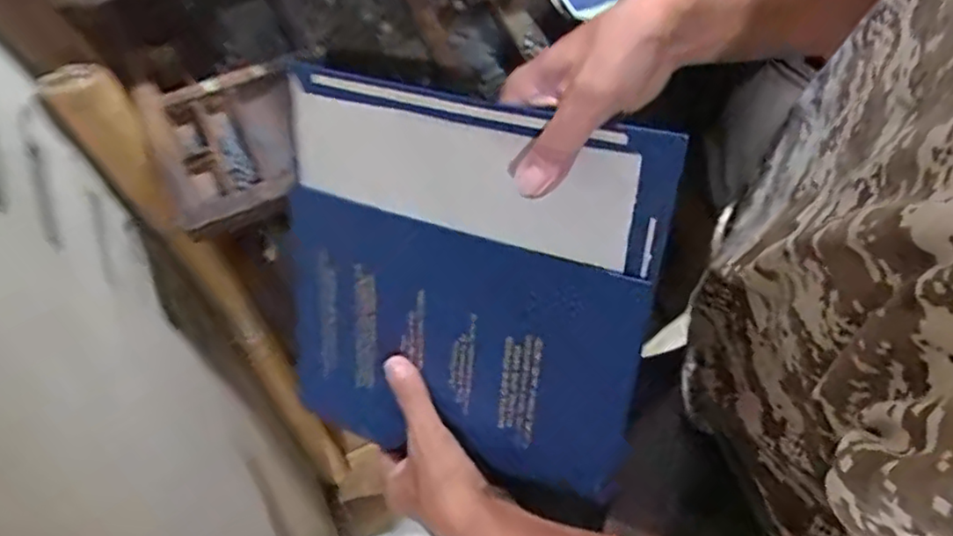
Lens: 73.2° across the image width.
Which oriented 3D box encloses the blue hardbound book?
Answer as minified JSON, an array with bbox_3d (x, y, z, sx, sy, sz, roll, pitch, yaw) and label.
[{"bbox_3d":[-0.022,0.019,0.458,0.276,0.282,0.021,17,28,23],"label":"blue hardbound book"}]

